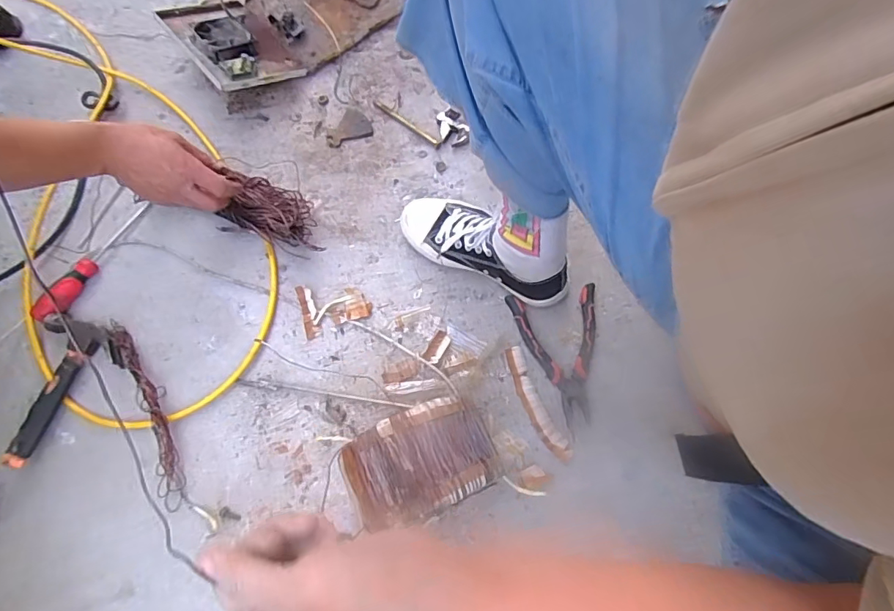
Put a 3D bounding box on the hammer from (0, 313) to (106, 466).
[{"bbox_3d":[-0.549,0.106,0.648,0.092,0.029,0.189,21,73,7],"label":"hammer"}]

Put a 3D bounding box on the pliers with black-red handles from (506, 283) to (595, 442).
[{"bbox_3d":[0.151,0.068,0.638,0.115,0.019,0.189,-5,72,-1],"label":"pliers with black-red handles"}]

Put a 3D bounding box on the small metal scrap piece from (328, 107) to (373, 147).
[{"bbox_3d":[-0.166,-0.299,0.799,0.075,0.004,0.067,-22,73,-6],"label":"small metal scrap piece"}]

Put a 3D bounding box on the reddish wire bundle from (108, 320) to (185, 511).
[{"bbox_3d":[-0.397,0.132,0.636,0.039,0.031,0.271,-26,74,-8],"label":"reddish wire bundle"}]

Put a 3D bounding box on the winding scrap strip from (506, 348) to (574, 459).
[{"bbox_3d":[0.116,0.128,0.633,0.031,0.013,0.157,-24,73,-7],"label":"winding scrap strip"}]

